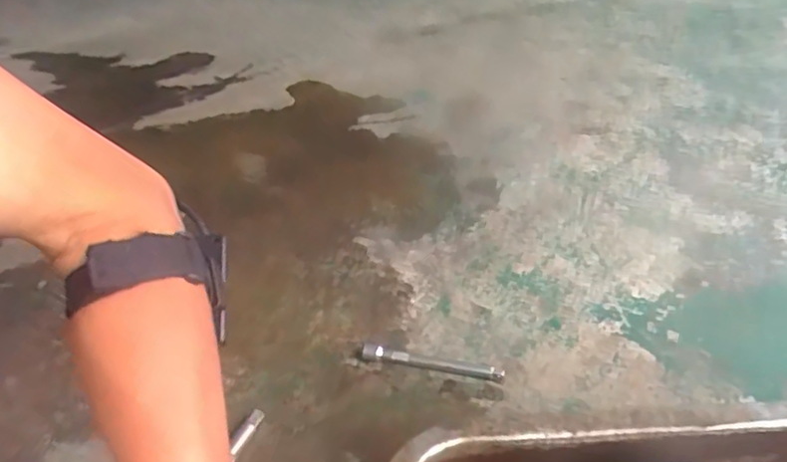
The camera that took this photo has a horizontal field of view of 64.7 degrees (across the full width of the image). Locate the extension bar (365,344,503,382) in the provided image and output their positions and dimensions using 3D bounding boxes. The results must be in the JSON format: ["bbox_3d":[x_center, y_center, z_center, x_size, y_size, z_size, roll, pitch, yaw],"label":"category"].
[{"bbox_3d":[0.039,0.139,0.659,0.152,0.013,0.018,6,32,15],"label":"extension bar"}]

